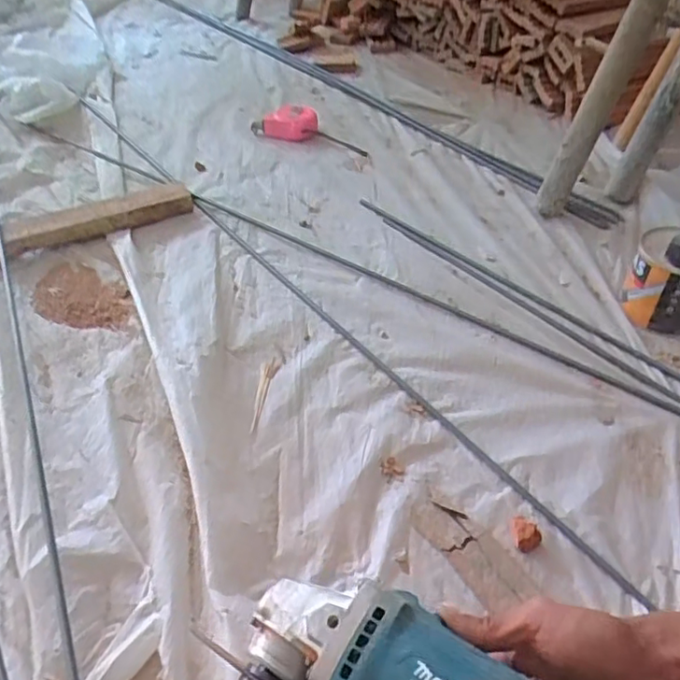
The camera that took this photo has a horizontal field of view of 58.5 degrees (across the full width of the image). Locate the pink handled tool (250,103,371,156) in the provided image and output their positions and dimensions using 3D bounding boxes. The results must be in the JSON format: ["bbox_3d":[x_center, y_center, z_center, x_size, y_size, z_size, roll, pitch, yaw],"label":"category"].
[{"bbox_3d":[-0.055,-0.415,1.157,0.243,0.054,0.071,18,46,20],"label":"pink handled tool"}]

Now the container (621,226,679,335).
[{"bbox_3d":[0.390,-0.071,0.711,0.095,0.103,0.081,28,50,28],"label":"container"}]

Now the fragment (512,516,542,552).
[{"bbox_3d":[0.163,0.171,0.533,0.026,0.017,0.025,0,43,0],"label":"fragment"}]

